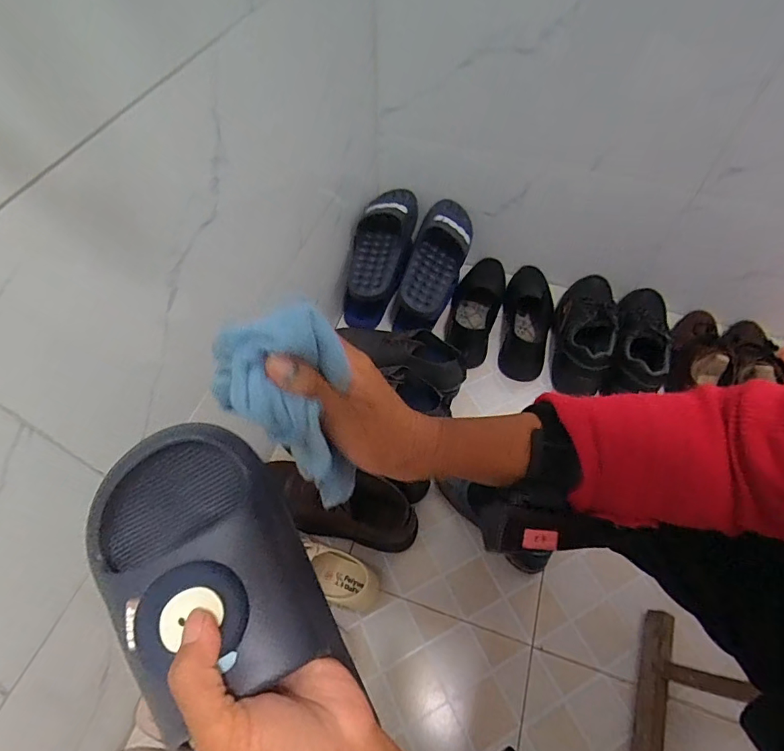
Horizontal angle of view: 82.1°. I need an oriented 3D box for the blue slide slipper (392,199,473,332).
[{"bbox_3d":[0.092,-0.234,0.903,0.100,0.088,0.287,20,80,10],"label":"blue slide slipper"}]

